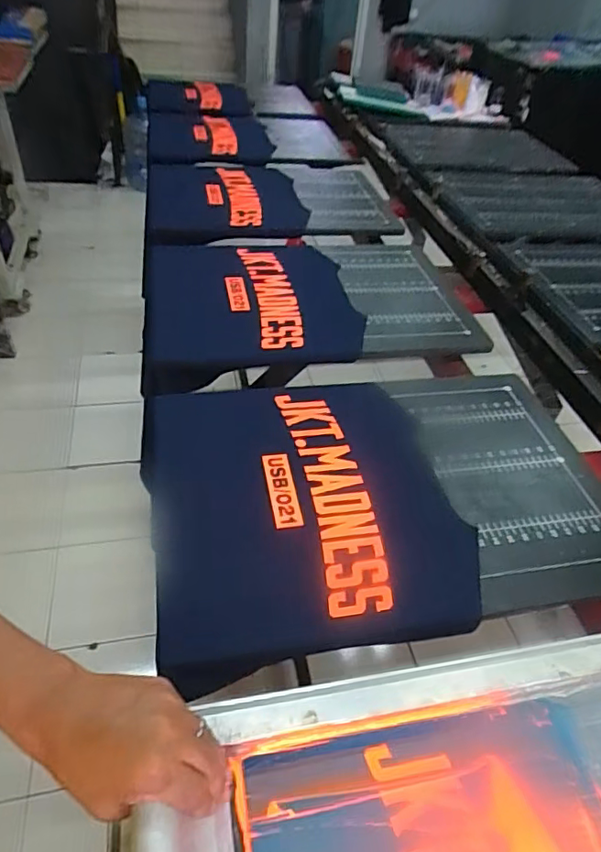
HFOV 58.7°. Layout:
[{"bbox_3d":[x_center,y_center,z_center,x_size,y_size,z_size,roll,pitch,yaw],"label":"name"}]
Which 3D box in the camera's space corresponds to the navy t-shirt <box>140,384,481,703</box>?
[{"bbox_3d":[-0.001,0.090,0.690,0.370,0.035,0.402,-7,45,-13],"label":"navy t-shirt"}]

